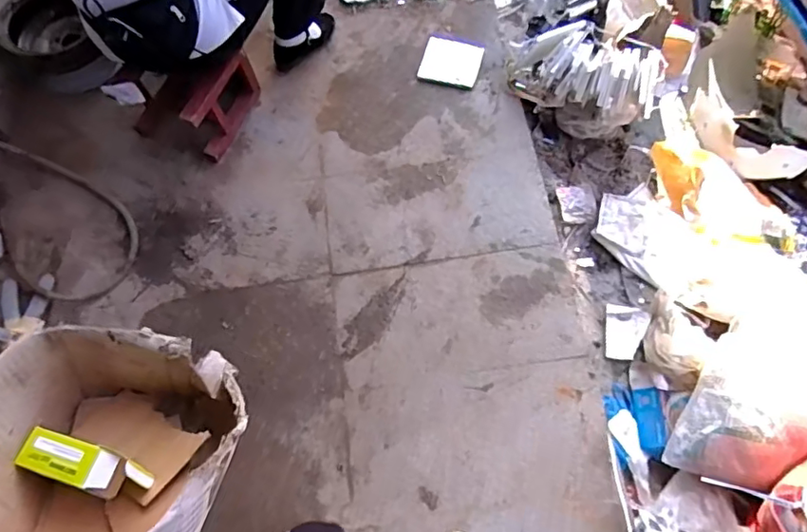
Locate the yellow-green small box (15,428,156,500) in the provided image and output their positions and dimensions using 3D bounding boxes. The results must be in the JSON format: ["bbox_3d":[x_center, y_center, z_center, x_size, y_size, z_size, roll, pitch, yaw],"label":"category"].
[{"bbox_3d":[-0.434,0.267,0.764,0.174,0.047,0.056,14,68,9],"label":"yellow-green small box"}]

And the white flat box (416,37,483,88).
[{"bbox_3d":[0.141,-0.602,1.660,0.171,0.016,0.164,16,70,8],"label":"white flat box"}]

